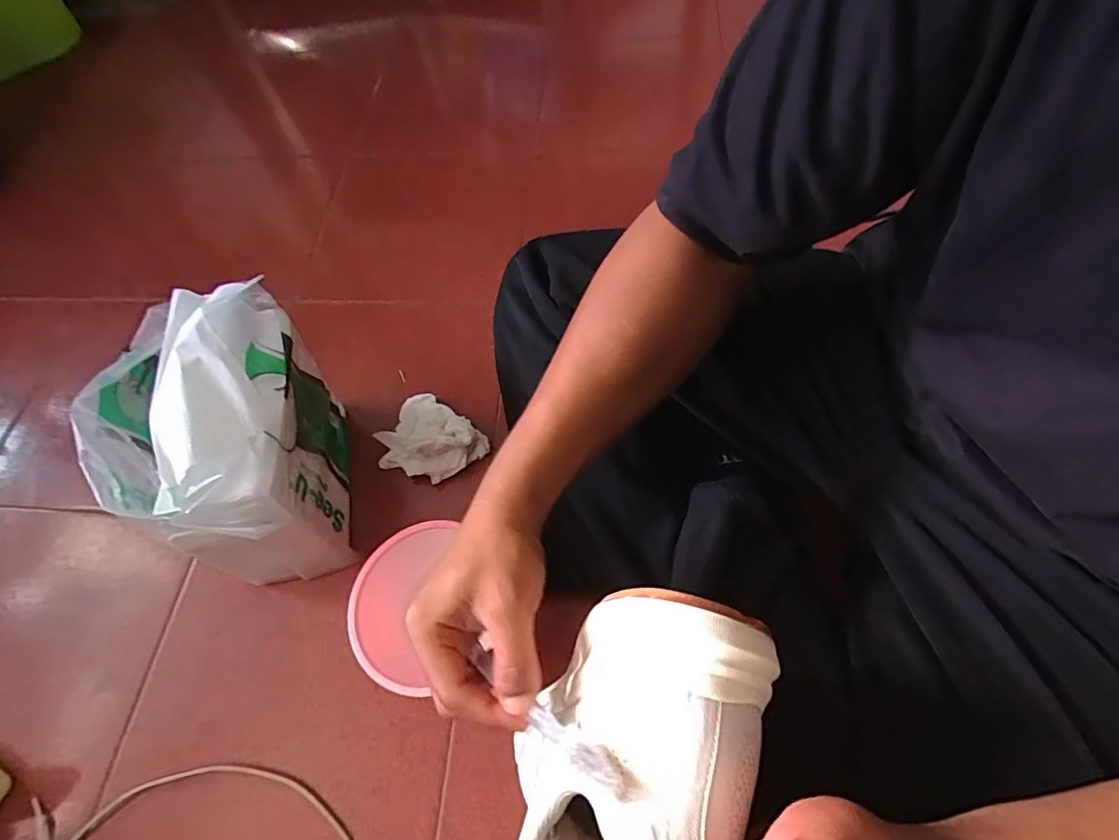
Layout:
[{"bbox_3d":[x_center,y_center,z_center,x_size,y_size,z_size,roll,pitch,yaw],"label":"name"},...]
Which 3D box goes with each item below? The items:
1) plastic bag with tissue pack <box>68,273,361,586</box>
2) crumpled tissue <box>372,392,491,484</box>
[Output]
[{"bbox_3d":[-0.290,0.025,0.495,0.126,0.241,0.221,-14,60,-4],"label":"plastic bag with tissue pack"},{"bbox_3d":[-0.145,0.023,0.589,0.109,0.056,0.087,33,67,21],"label":"crumpled tissue"}]

